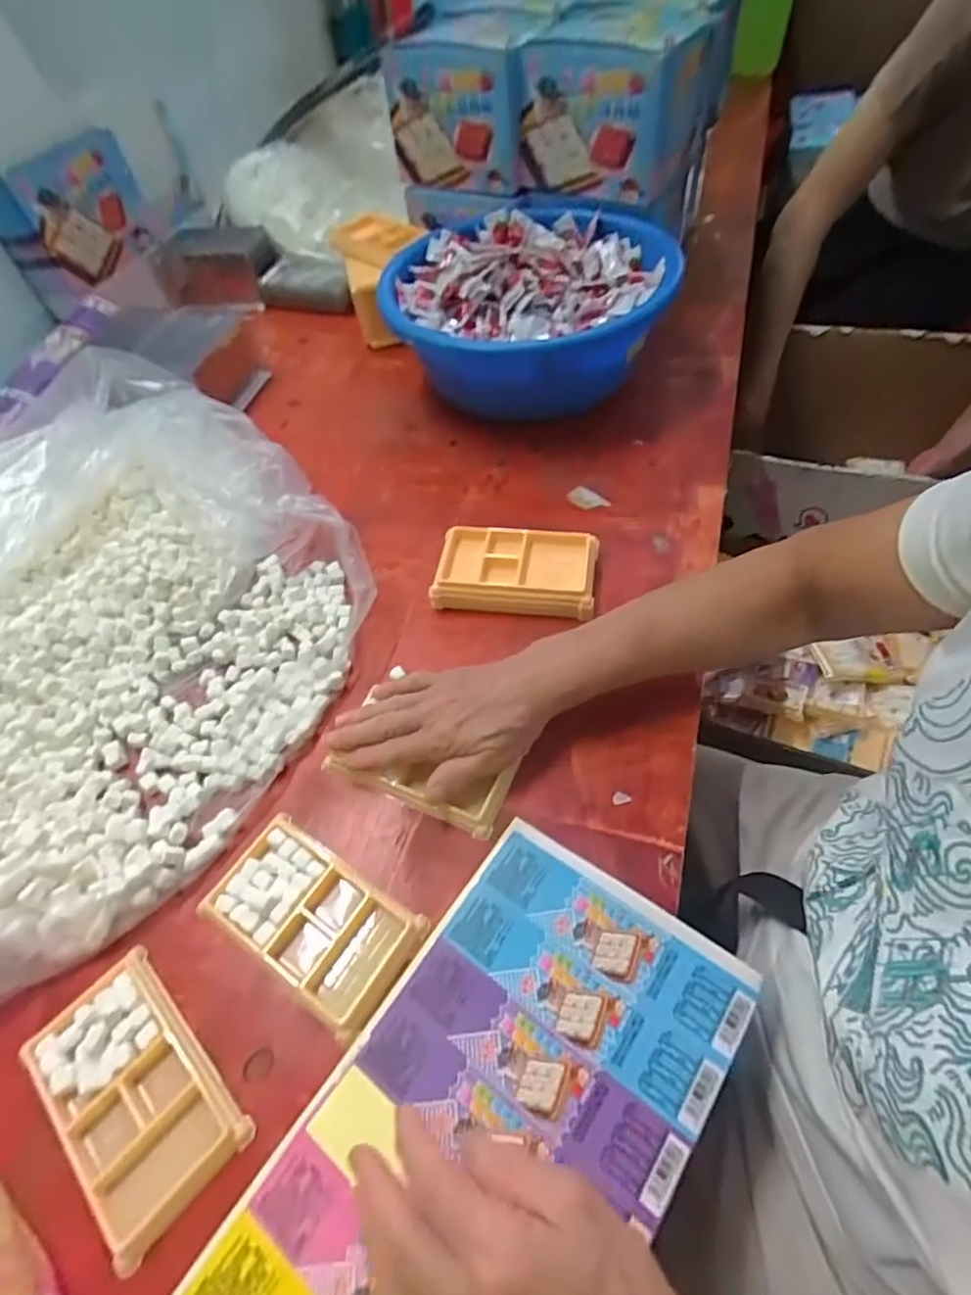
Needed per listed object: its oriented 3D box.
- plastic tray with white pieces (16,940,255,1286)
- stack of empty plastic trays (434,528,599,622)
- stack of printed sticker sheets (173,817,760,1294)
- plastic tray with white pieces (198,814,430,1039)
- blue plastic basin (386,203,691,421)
[{"bbox_3d":[-0.202,0.253,0.359,0.137,0.013,0.076,37,65,27],"label":"plastic tray with white pieces"},{"bbox_3d":[0.026,-0.068,0.549,0.138,0.031,0.074,4,55,8],"label":"stack of empty plastic trays"},{"bbox_3d":[-0.008,0.267,0.325,0.175,0.018,0.327,28,60,23],"label":"stack of printed sticker sheets"},{"bbox_3d":[-0.113,0.173,0.404,0.135,0.008,0.078,26,61,22],"label":"plastic tray with white pieces"},{"bbox_3d":[0.053,-0.376,0.723,0.301,0.144,0.301,-3,54,4],"label":"blue plastic basin"}]

